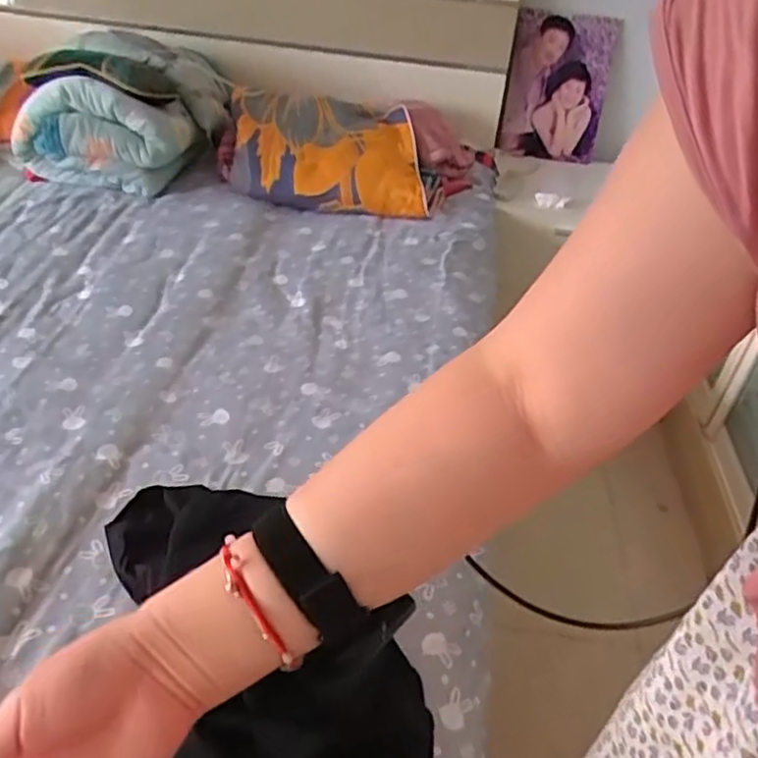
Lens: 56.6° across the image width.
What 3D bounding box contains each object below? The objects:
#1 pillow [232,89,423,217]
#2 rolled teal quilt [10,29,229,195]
[{"bbox_3d":[-0.130,-0.579,1.719,0.468,0.173,0.419,1,37,-8],"label":"pillow"},{"bbox_3d":[-0.585,-0.632,1.650,0.441,0.239,0.526,-2,38,-12],"label":"rolled teal quilt"}]

